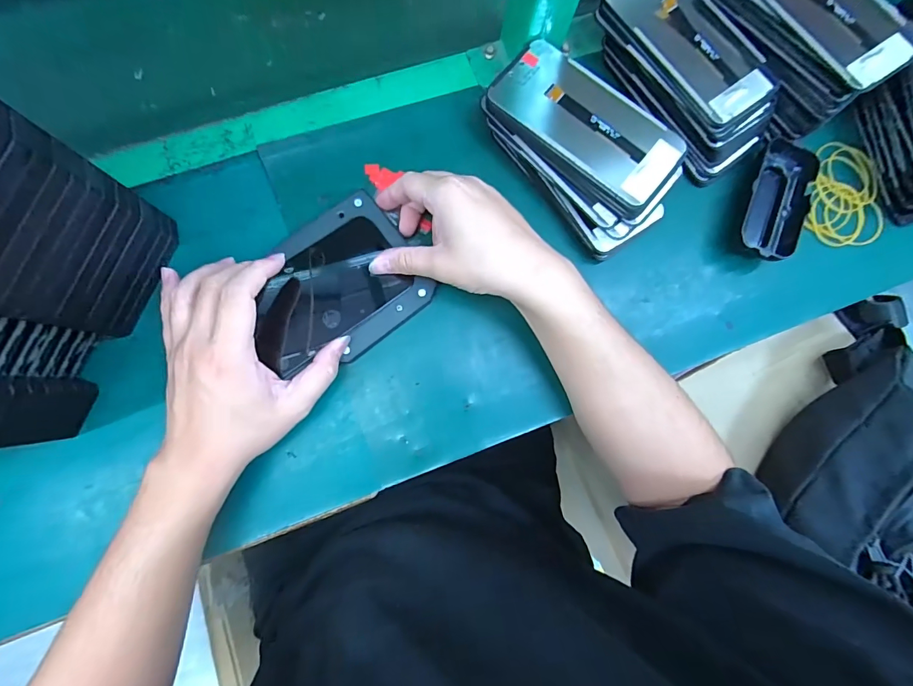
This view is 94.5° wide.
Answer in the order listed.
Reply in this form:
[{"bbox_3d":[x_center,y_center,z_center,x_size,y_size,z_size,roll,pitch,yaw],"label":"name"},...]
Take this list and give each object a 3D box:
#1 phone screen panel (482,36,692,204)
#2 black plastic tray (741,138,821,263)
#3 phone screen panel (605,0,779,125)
[{"bbox_3d":[0.105,-0.181,0.343,0.154,0.008,0.073,41,85,7],"label":"phone screen panel"},{"bbox_3d":[0.293,-0.126,0.384,0.037,0.030,0.116,20,81,-1],"label":"black plastic tray"},{"bbox_3d":[0.202,-0.261,0.359,0.078,0.011,0.155,-34,88,-8],"label":"phone screen panel"}]

